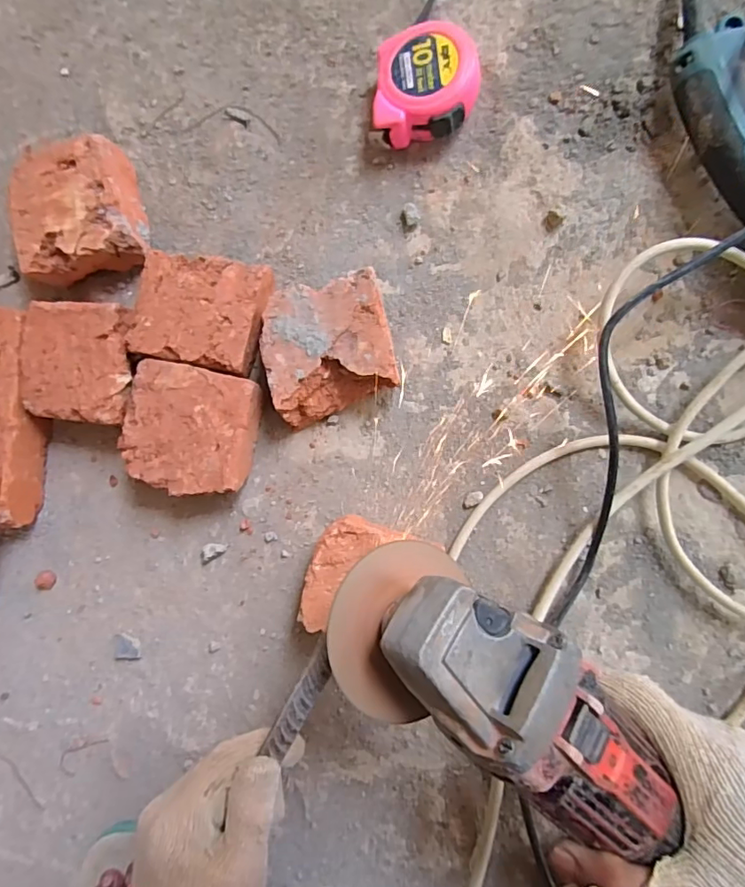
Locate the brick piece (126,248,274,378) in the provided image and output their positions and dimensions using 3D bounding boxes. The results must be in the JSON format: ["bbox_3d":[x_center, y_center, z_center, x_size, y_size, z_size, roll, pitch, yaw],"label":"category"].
[{"bbox_3d":[-0.145,-0.114,0.461,0.109,0.058,0.095,12,90,6],"label":"brick piece"}]

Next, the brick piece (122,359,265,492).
[{"bbox_3d":[-0.155,-0.011,0.458,0.109,0.055,0.106,13,90,6],"label":"brick piece"}]

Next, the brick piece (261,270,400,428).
[{"bbox_3d":[-0.035,-0.080,0.447,0.109,0.054,0.108,-15,88,5],"label":"brick piece"}]

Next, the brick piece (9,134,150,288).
[{"bbox_3d":[-0.264,-0.208,0.474,0.102,0.059,0.108,-9,87,6],"label":"brick piece"}]

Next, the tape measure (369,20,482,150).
[{"bbox_3d":[0.047,-0.304,0.444,0.087,0.042,0.094,9,90,5],"label":"tape measure"}]

